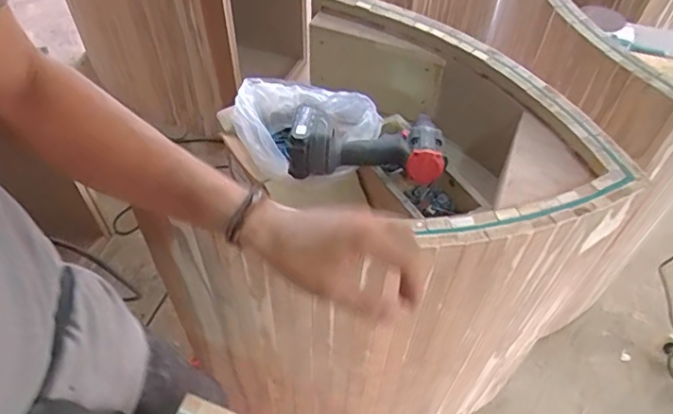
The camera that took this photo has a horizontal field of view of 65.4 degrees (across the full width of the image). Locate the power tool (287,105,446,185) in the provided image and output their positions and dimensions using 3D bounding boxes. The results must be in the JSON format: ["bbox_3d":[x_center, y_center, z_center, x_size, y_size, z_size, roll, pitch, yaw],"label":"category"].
[{"bbox_3d":[0.042,-0.093,0.800,0.224,0.070,0.113,2,50,-1],"label":"power tool"}]

